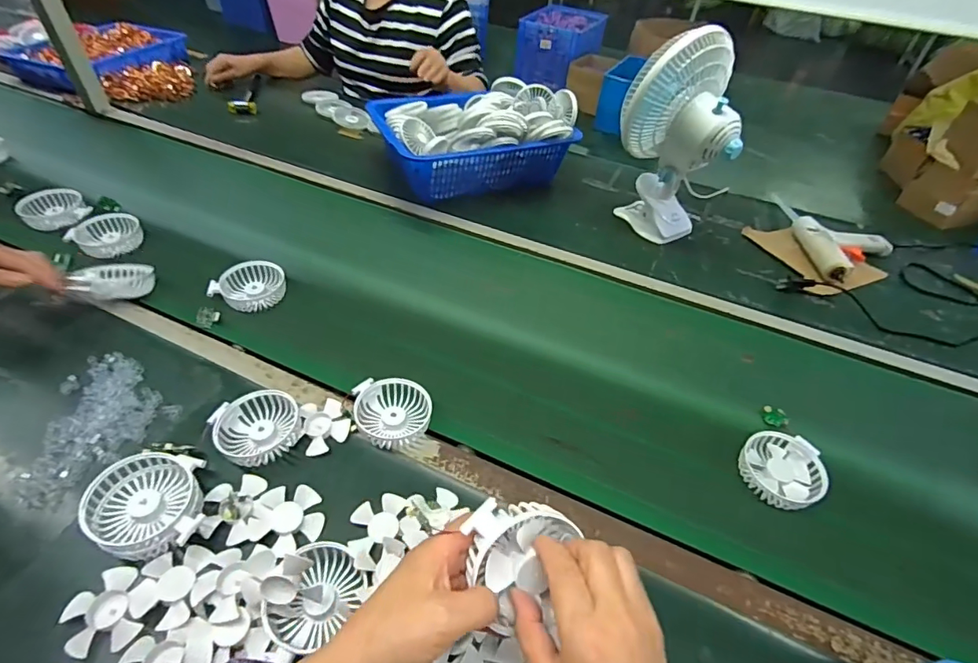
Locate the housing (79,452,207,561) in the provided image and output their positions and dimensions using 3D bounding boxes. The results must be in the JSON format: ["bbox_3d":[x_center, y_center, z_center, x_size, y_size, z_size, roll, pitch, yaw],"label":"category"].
[{"bbox_3d":[-0.332,0.172,0.471,0.093,0.048,0.103,-17,50,-21],"label":"housing"}]

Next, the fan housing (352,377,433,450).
[{"bbox_3d":[-0.117,0.095,0.586,0.084,0.027,0.088,-24,53,-26],"label":"fan housing"}]

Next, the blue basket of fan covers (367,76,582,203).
[{"bbox_3d":[-0.045,-0.424,1.035,0.366,0.162,0.310,-15,49,-19],"label":"blue basket of fan covers"}]

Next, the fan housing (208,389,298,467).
[{"bbox_3d":[-0.266,0.110,0.552,0.087,0.030,0.082,-10,48,-14],"label":"fan housing"}]

